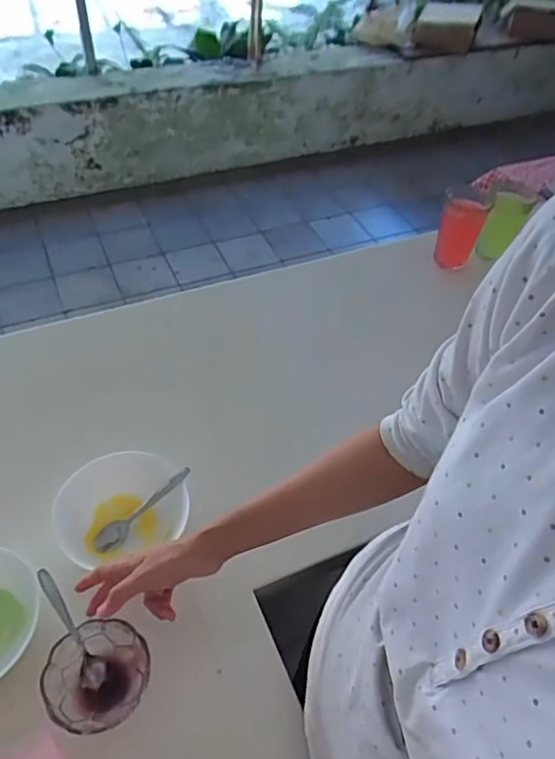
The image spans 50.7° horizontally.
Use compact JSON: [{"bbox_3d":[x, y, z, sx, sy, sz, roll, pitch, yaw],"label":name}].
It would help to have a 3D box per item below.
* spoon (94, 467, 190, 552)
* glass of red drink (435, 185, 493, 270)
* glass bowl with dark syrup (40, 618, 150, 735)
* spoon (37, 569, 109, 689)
[{"bbox_3d":[-0.153,0.148,0.668,0.132,0.017,0.031,-40,60,-6],"label":"spoon"},{"bbox_3d":[0.313,-0.261,1.009,0.069,0.122,0.062,15,50,8],"label":"glass of red drink"},{"bbox_3d":[-0.170,0.283,0.556,0.090,0.042,0.093,27,52,18],"label":"glass bowl with dark syrup"},{"bbox_3d":[-0.198,0.240,0.561,0.024,0.013,0.124,-27,95,-25],"label":"spoon"}]

